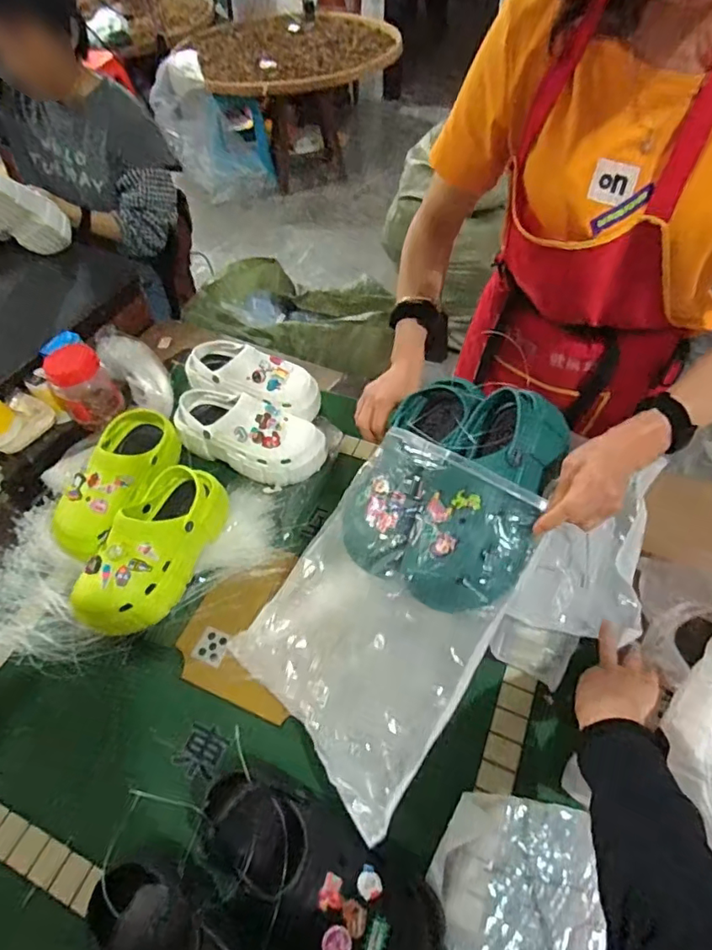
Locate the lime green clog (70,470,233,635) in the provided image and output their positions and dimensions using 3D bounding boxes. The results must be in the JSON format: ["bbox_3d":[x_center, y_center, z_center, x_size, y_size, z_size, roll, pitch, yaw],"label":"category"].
[{"bbox_3d":[-0.280,0.107,0.745,0.110,0.106,0.240,15,56,13],"label":"lime green clog"}]

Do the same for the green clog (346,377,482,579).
[{"bbox_3d":[0.072,-0.003,0.642,0.140,0.086,0.255,7,78,50],"label":"green clog"}]

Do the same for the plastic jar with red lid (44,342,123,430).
[{"bbox_3d":[-0.475,-0.152,0.941,0.101,0.126,0.100,-35,60,-21],"label":"plastic jar with red lid"}]

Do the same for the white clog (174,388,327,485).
[{"bbox_3d":[-0.184,-0.072,0.890,0.262,0.095,0.109,18,57,15],"label":"white clog"}]

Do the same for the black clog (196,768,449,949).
[{"bbox_3d":[-0.035,0.388,0.510,0.265,0.087,0.114,27,59,20],"label":"black clog"}]

